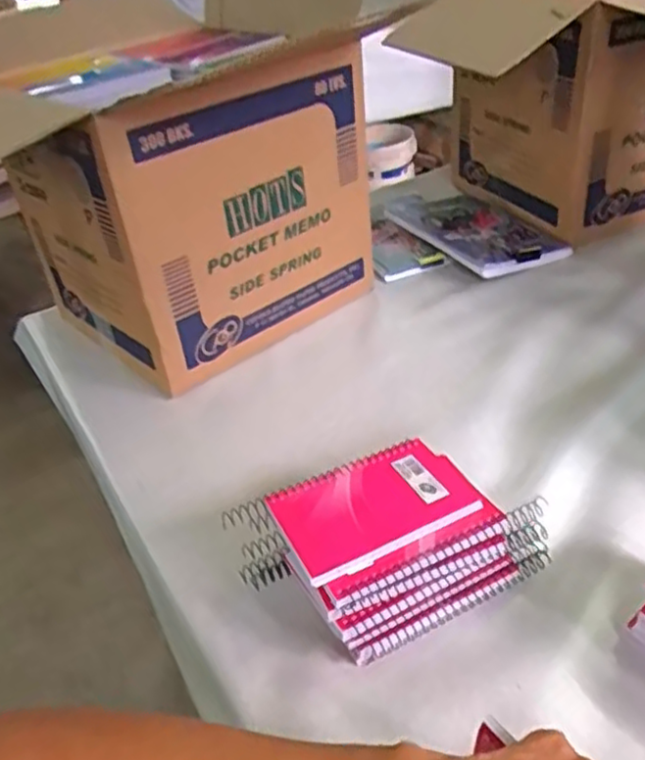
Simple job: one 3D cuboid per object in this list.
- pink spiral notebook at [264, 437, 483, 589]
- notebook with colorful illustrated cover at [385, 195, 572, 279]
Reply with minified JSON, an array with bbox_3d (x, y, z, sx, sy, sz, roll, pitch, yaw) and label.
[{"bbox_3d":[0.035,0.086,0.480,0.130,0.009,0.084,-21,38,-19],"label":"pink spiral notebook"},{"bbox_3d":[0.205,-0.205,0.935,0.147,0.023,0.248,-17,38,-23],"label":"notebook with colorful illustrated cover"}]

